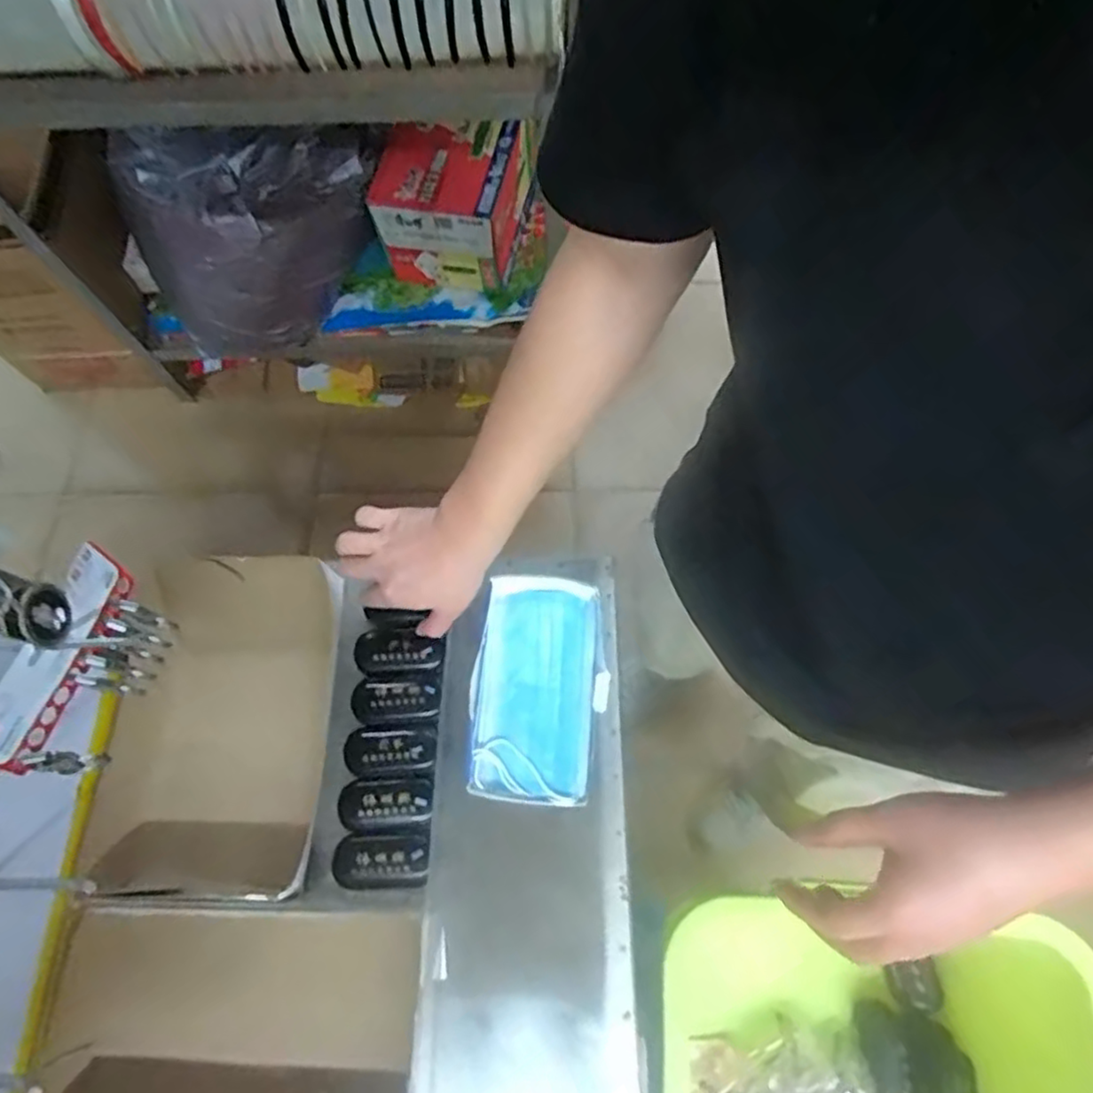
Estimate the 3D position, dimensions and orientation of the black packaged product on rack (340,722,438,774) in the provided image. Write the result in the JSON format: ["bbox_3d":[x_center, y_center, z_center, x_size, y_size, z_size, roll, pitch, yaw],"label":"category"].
[{"bbox_3d":[-0.139,0.180,0.588,0.084,0.020,0.040,-5,69,0],"label":"black packaged product on rack"}]

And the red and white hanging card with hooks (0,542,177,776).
[{"bbox_3d":[-0.313,0.082,0.455,0.018,0.127,0.139,13,70,6],"label":"red and white hanging card with hooks"}]

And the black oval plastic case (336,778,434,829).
[{"bbox_3d":[-0.140,0.222,0.573,0.084,0.018,0.039,-5,69,-1],"label":"black oval plastic case"}]

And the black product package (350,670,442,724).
[{"bbox_3d":[-0.136,0.137,0.603,0.081,0.017,0.042,-7,69,-1],"label":"black product package"}]

